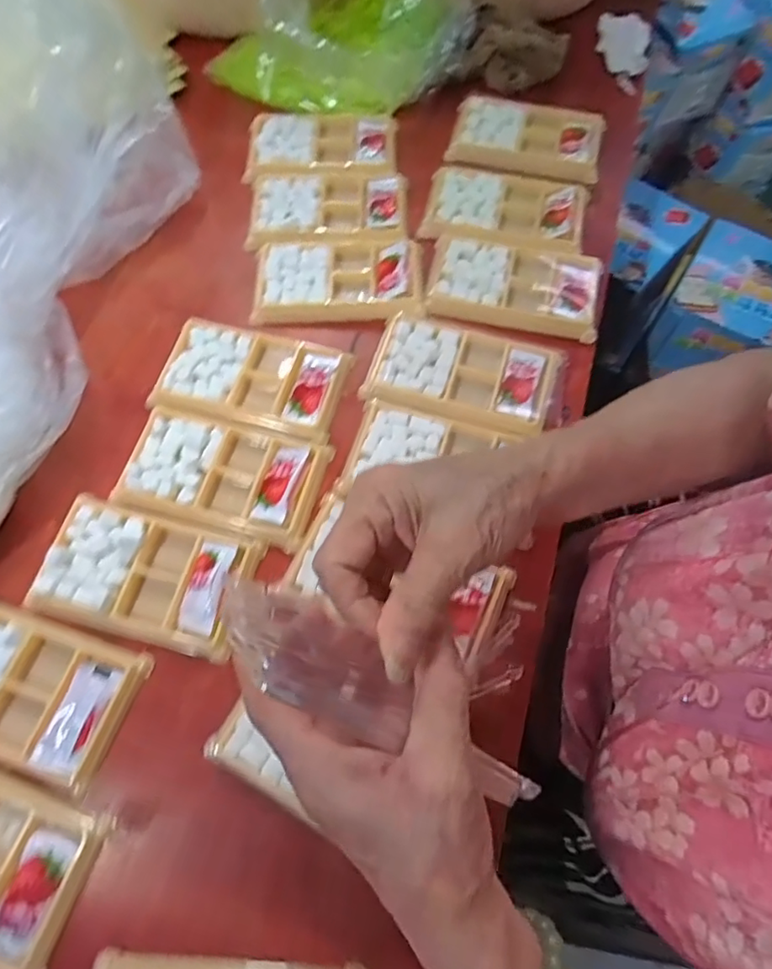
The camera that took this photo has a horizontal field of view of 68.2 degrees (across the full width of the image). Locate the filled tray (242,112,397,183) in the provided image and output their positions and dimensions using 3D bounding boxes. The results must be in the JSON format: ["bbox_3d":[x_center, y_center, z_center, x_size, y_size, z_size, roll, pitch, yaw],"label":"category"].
[{"bbox_3d":[-0.060,-0.316,0.524,0.135,0.023,0.080,3,68,1],"label":"filled tray"}]

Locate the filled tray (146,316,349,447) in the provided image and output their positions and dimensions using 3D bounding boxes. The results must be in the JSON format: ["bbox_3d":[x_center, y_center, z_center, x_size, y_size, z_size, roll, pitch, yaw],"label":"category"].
[{"bbox_3d":[-0.100,-0.080,0.427,0.132,0.018,0.075,14,68,6],"label":"filled tray"}]

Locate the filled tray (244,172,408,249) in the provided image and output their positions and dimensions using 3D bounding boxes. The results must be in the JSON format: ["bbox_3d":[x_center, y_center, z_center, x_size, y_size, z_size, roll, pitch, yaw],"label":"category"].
[{"bbox_3d":[-0.051,-0.239,0.494,0.136,0.022,0.078,1,68,0],"label":"filled tray"}]

